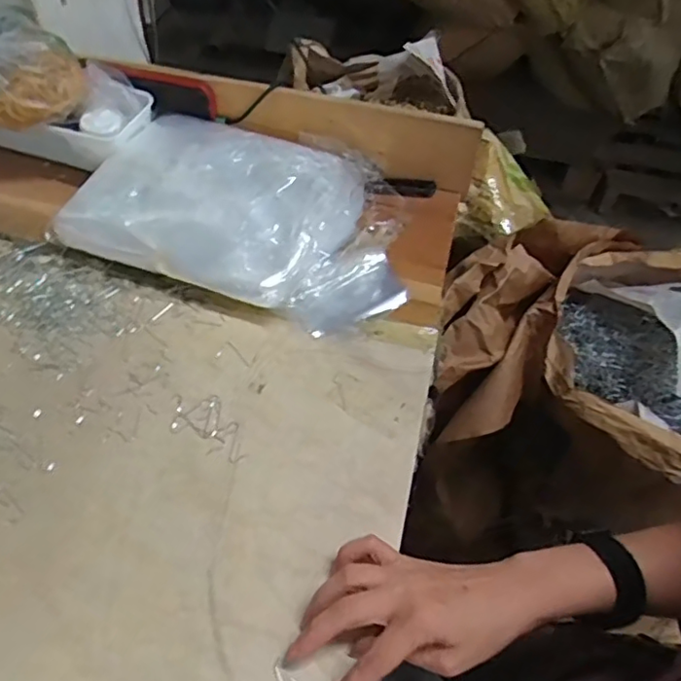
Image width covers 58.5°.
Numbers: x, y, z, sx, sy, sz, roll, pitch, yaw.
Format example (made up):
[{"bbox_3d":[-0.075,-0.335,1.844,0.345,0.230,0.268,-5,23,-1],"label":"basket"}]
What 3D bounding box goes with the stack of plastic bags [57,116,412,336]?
[{"bbox_3d":[-0.090,-0.134,0.615,0.335,0.070,0.206,19,55,10],"label":"stack of plastic bags"}]

